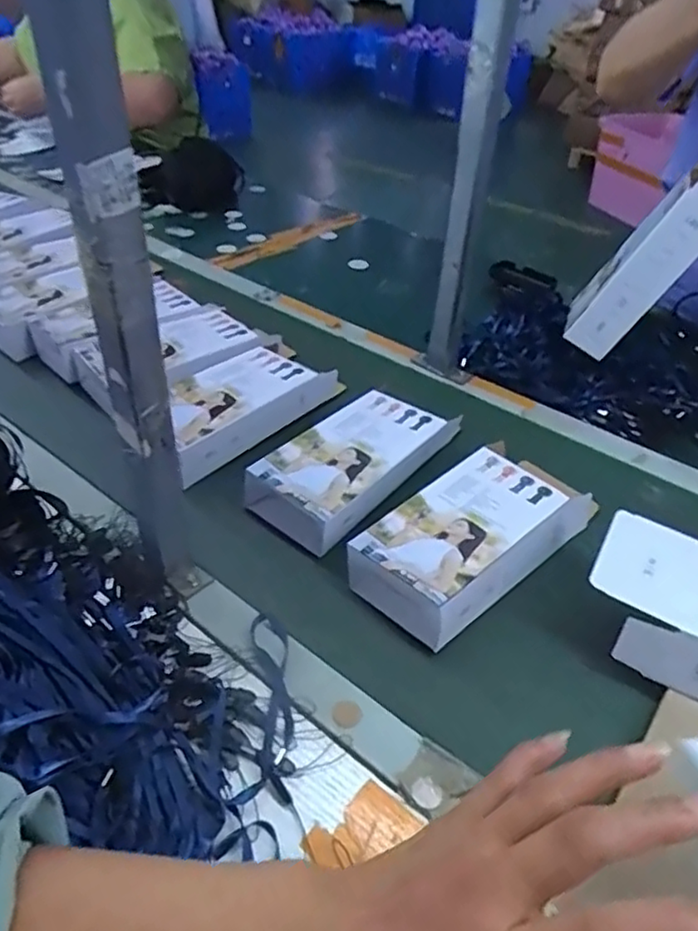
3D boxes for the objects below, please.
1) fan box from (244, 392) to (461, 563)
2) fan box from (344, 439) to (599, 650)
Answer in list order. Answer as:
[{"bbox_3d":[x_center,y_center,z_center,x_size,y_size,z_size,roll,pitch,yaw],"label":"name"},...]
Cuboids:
[{"bbox_3d":[0.007,-0.010,0.643,0.098,0.051,0.215,30,51,28],"label":"fan box"},{"bbox_3d":[0.111,0.055,0.566,0.220,0.053,0.109,-32,51,-30],"label":"fan box"}]

